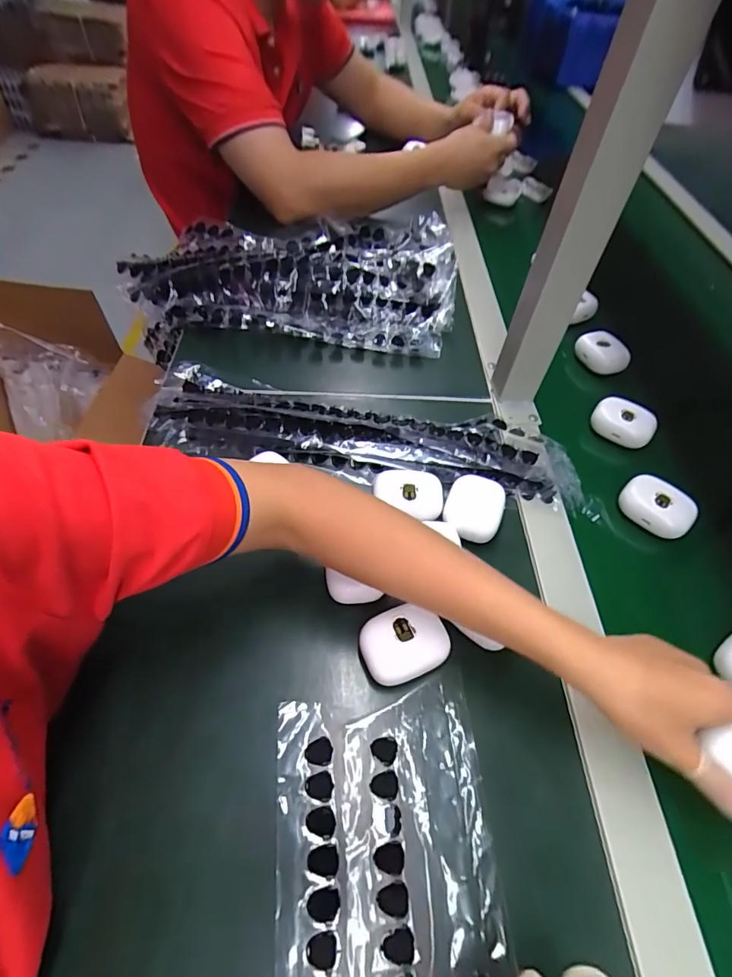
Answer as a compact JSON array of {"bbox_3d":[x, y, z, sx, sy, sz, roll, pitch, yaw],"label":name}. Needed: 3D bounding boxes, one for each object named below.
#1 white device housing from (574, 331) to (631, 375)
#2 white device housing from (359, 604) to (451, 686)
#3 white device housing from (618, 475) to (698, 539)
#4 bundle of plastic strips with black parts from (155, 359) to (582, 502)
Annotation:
[{"bbox_3d":[0.280,-0.161,0.553,0.040,0.026,0.055,-15,56,-15],"label":"white device housing"},{"bbox_3d":[0.025,0.109,0.324,0.056,0.027,0.044,-19,57,-18],"label":"white device housing"},{"bbox_3d":[0.259,0.016,0.413,0.060,0.023,0.039,39,60,23],"label":"white device housing"},{"bbox_3d":[-0.006,-0.054,0.443,0.398,0.029,0.098,10,53,3],"label":"bundle of plastic strips with black parts"}]

